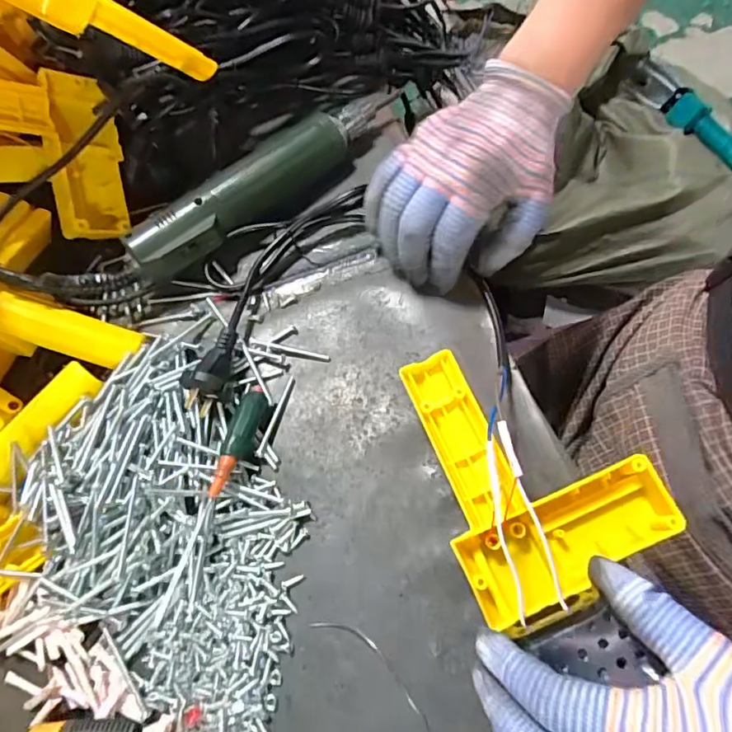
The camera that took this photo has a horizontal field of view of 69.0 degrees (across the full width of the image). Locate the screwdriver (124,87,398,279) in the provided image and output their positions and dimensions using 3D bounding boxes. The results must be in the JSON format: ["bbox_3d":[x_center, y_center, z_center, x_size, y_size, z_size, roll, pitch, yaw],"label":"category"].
[{"bbox_3d":[-0.070,-0.145,0.409,0.245,0.041,0.046,-38,68,-11],"label":"screwdriver"}]

